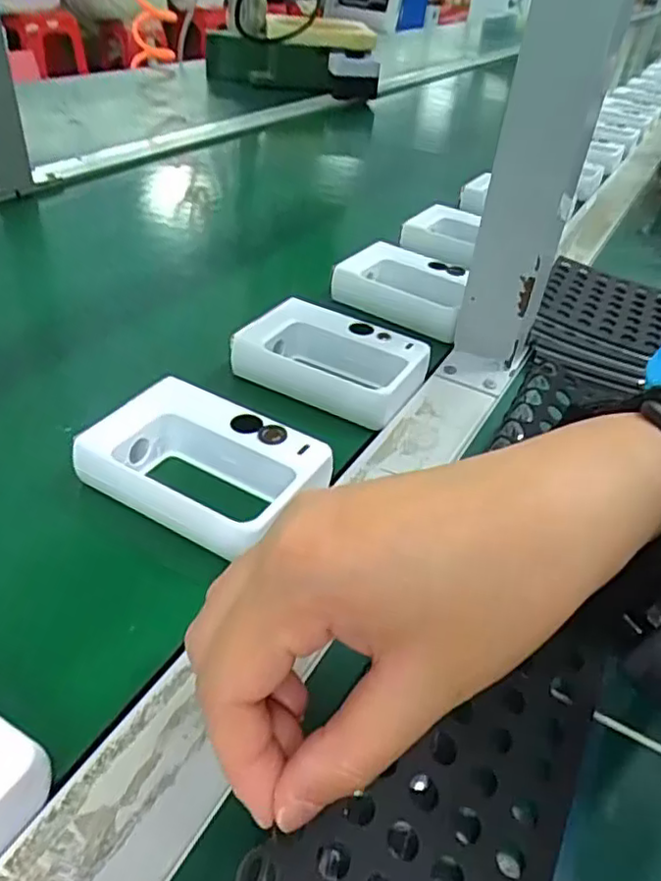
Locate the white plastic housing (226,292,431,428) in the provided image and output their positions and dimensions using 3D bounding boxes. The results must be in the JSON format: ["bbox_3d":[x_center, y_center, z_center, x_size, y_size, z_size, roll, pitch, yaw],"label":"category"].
[{"bbox_3d":[0.000,-0.046,0.356,0.098,0.034,0.059,17,41,21],"label":"white plastic housing"}]

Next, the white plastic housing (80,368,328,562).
[{"bbox_3d":[-0.057,0.010,0.277,0.096,0.027,0.068,19,42,23],"label":"white plastic housing"}]

